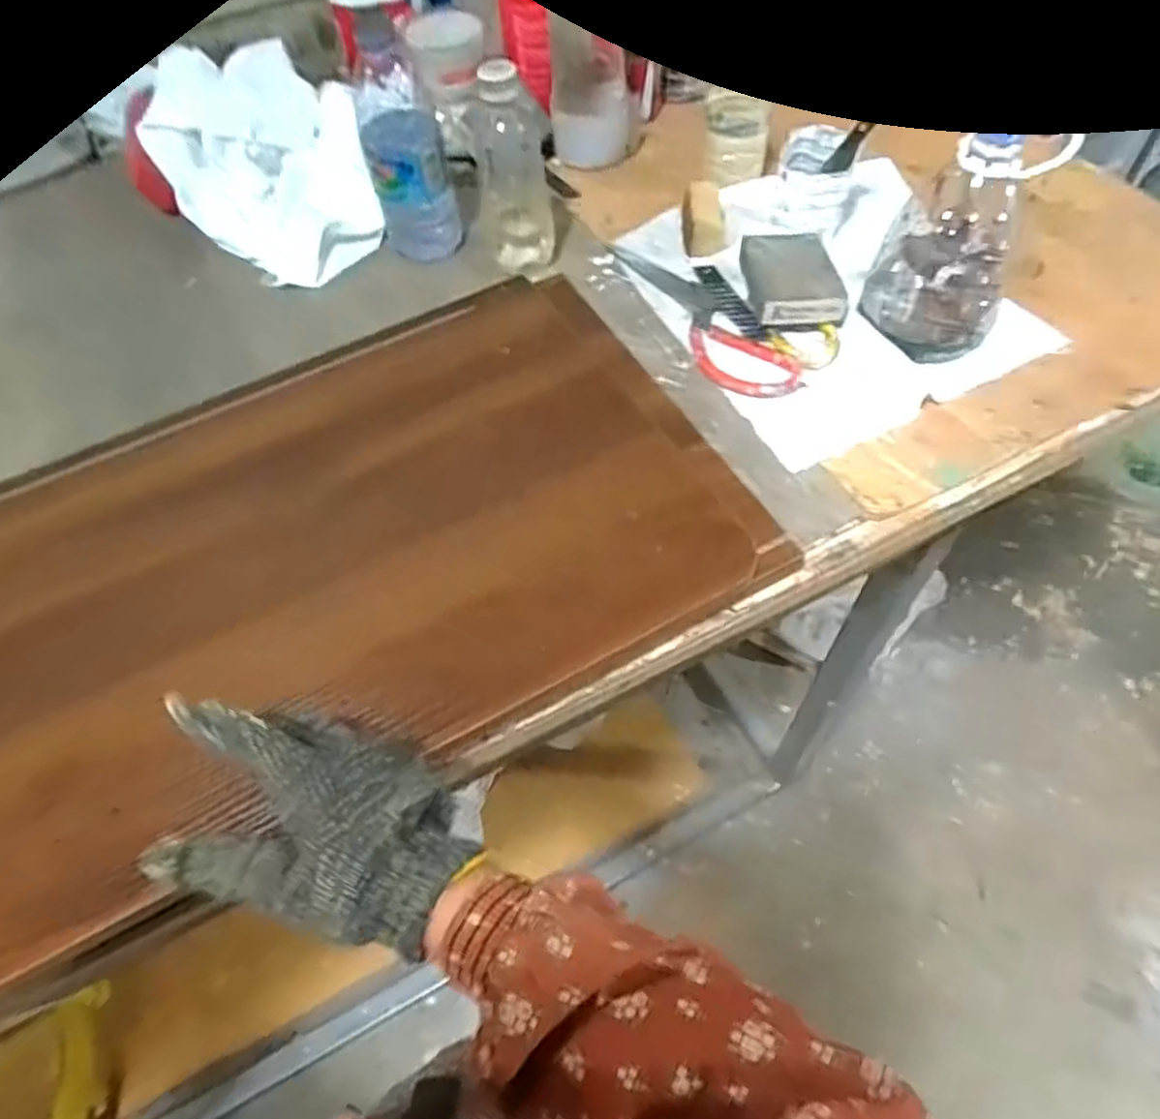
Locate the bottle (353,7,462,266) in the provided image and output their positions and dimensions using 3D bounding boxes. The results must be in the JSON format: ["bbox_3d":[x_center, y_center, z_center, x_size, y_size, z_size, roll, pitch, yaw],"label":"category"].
[{"bbox_3d":[-0.156,-0.362,0.656,0.069,0.174,0.075,-15,58,-5],"label":"bottle"}]

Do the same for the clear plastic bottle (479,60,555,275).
[{"bbox_3d":[-0.058,-0.331,0.624,0.062,0.169,0.052,-10,57,-2],"label":"clear plastic bottle"}]

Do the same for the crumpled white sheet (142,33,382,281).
[{"bbox_3d":[-0.309,-0.394,0.730,0.202,0.052,0.272,-20,88,-18],"label":"crumpled white sheet"}]

